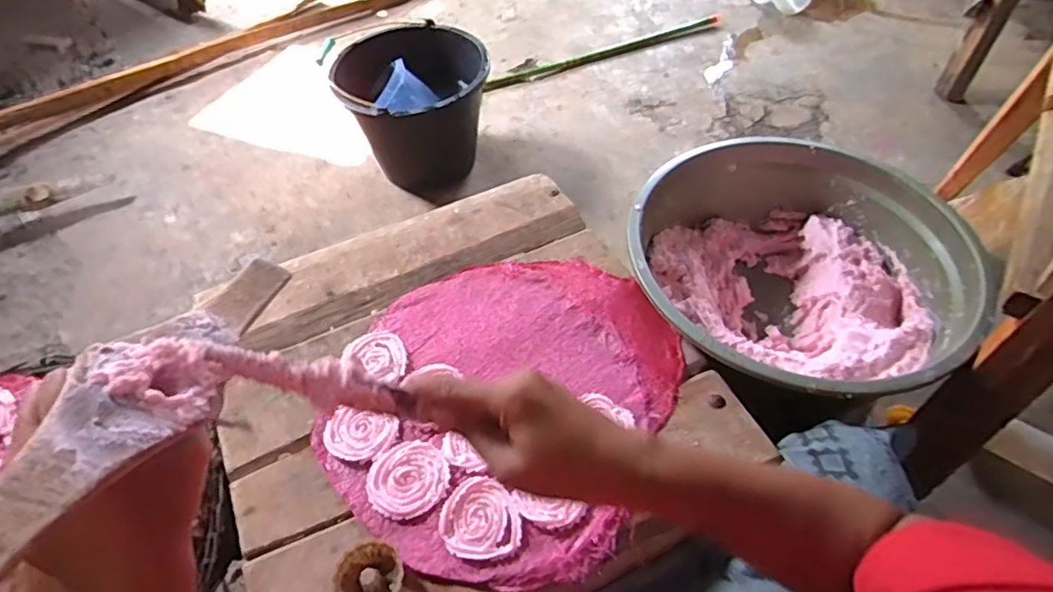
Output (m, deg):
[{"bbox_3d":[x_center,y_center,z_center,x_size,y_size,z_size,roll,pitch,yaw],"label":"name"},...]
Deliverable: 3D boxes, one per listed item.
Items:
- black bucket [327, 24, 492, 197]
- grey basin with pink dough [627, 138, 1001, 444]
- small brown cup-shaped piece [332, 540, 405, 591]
[{"bbox_3d":[-0.233,-0.396,1.345,0.294,0.267,0.292,-2,53,2],"label":"black bucket"},{"bbox_3d":[0.338,-0.010,0.800,0.389,0.193,0.386,-2,53,2],"label":"grey basin with pink dough"},{"bbox_3d":[-0.139,0.251,0.541,0.057,0.023,0.059,-2,53,2],"label":"small brown cup-shaped piece"}]

